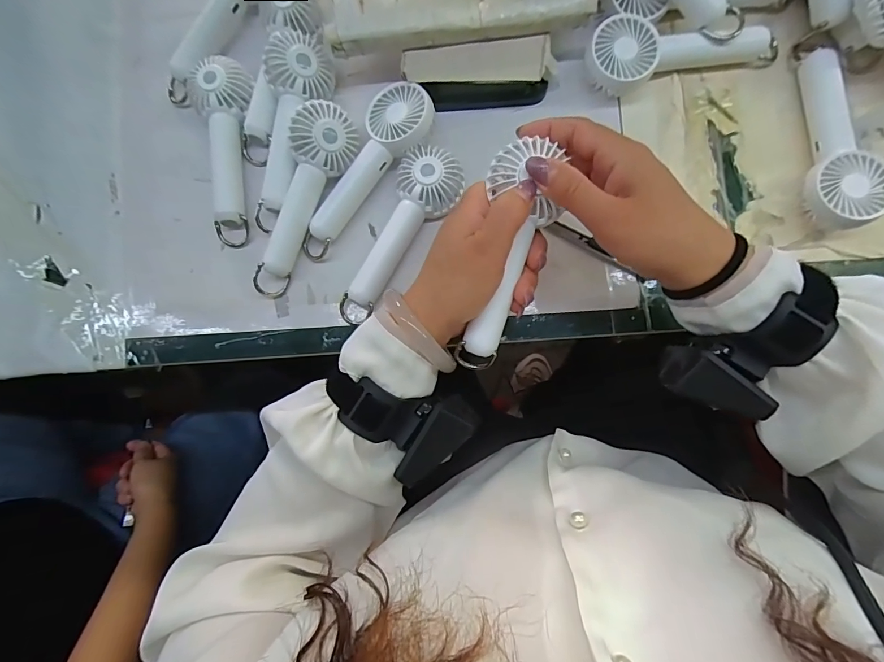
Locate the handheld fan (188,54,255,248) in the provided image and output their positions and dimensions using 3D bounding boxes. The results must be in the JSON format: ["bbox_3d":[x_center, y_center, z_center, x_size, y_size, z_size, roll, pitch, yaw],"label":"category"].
[{"bbox_3d":[-0.193,-0.157,0.355,0.047,0.033,0.157,2,83,4],"label":"handheld fan"}]

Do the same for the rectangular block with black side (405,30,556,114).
[{"bbox_3d":[0.031,-0.214,0.342,0.122,0.036,0.041,-7,83,3],"label":"rectangular block with black side"}]

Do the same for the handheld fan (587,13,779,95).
[{"bbox_3d":[0.201,-0.237,0.340,0.161,0.031,0.052,-10,83,3],"label":"handheld fan"}]

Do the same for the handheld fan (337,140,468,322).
[{"bbox_3d":[-0.034,-0.078,0.342,0.055,0.032,0.155,25,86,6],"label":"handheld fan"}]

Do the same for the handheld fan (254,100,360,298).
[{"bbox_3d":[-0.119,-0.108,0.341,0.049,0.049,0.167,20,85,6],"label":"handheld fan"}]

